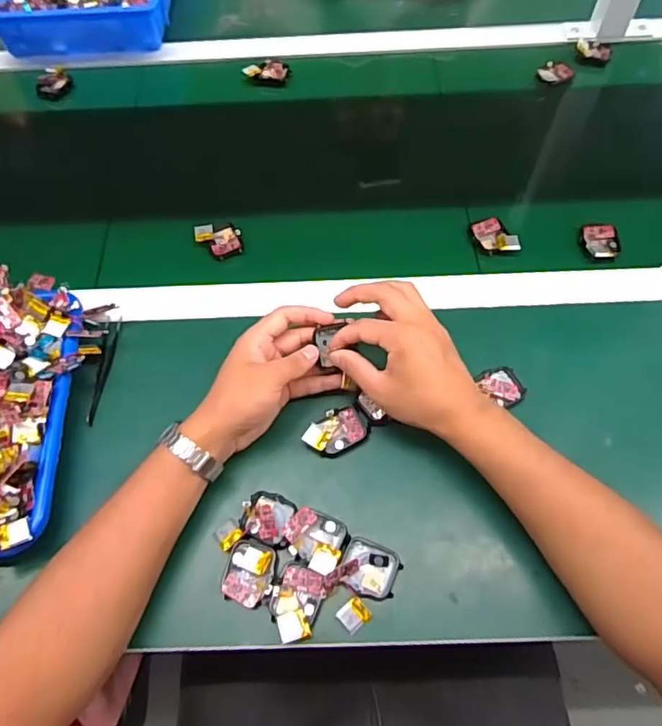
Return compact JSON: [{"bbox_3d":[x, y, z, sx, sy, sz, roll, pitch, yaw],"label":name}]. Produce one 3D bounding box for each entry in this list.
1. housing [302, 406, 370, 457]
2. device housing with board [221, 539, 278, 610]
[{"bbox_3d":[0.004,0.061,0.471,0.055,0.014,0.037,-29,65,-13],"label":"housing"},{"bbox_3d":[-0.065,0.166,0.422,0.040,0.009,0.049,5,62,4],"label":"device housing with board"}]

